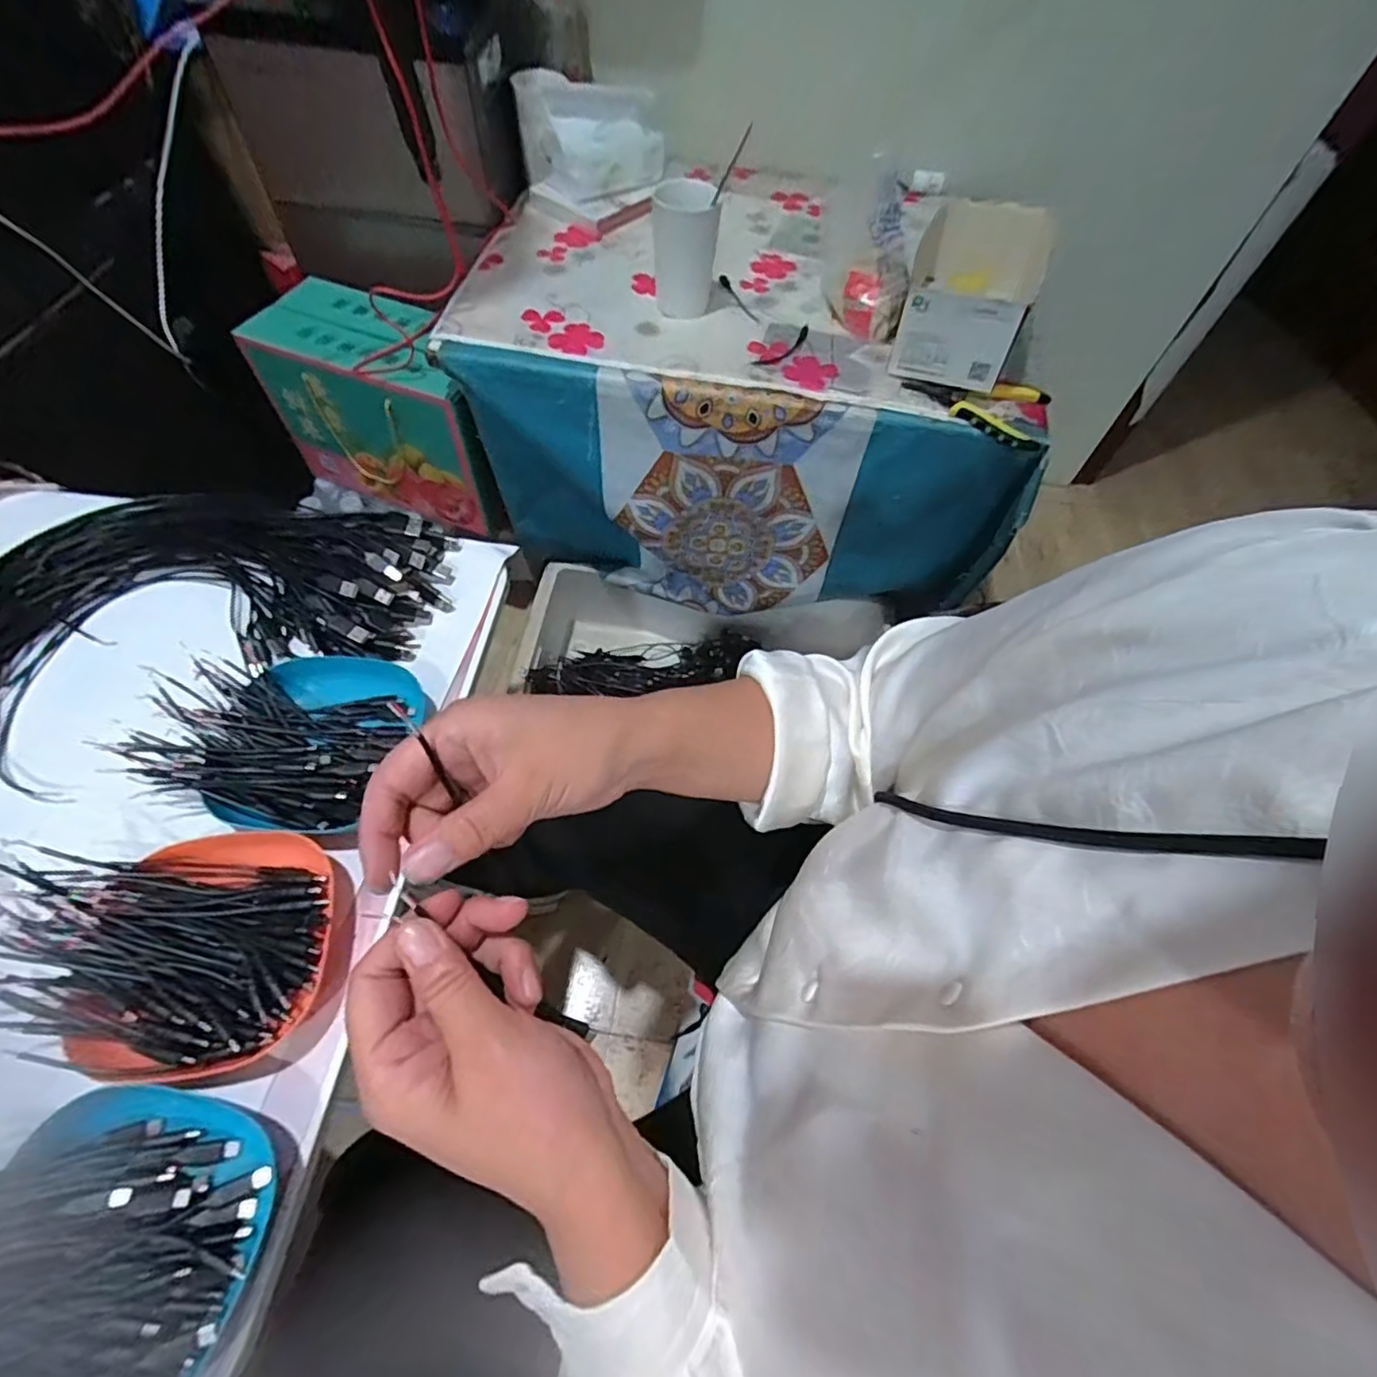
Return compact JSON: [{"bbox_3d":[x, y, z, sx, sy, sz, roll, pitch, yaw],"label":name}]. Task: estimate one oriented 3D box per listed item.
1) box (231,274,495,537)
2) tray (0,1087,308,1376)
[{"bbox_3d":[-0.430,-0.412,0.933,0.325,0.252,0.147,18,59,6],"label":"box"},{"bbox_3d":[-0.294,0.287,0.319,0.154,0.040,0.136,8,59,0],"label":"tray"}]

